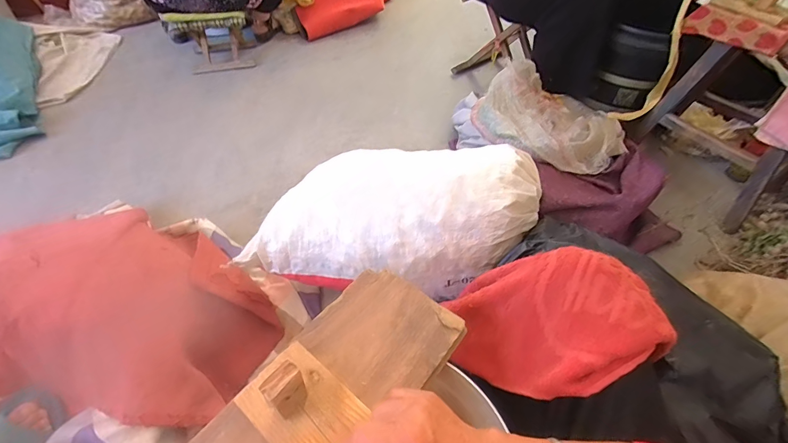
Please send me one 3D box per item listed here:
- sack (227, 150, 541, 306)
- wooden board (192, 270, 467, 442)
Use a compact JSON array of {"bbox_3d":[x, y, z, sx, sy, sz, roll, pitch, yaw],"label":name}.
[{"bbox_3d":[0.003,-0.034,0.756,0.495,0.166,0.278,9,50,7],"label":"sack"},{"bbox_3d":[-0.086,0.205,0.420,0.154,0.024,0.380,31,56,24],"label":"wooden board"}]

